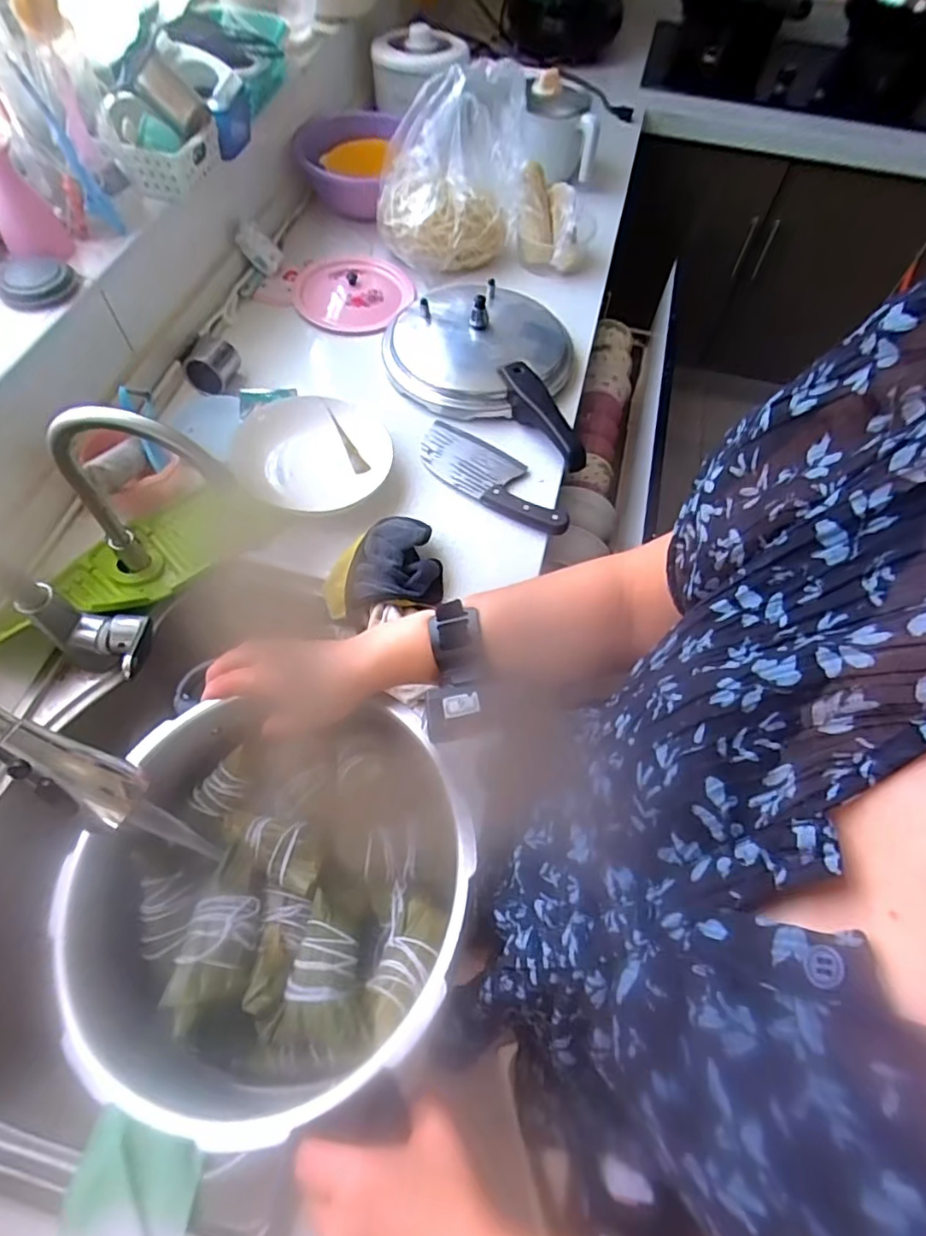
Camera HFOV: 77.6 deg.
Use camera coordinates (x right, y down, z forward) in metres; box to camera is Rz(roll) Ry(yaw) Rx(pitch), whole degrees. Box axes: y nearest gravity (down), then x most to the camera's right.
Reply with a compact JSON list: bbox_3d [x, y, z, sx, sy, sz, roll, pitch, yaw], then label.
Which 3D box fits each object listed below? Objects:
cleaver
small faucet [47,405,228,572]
[{"bbox_3d":[0.040,-0.189,0.763,0.239,0.023,0.095,37,66,16],"label":"cleaver"},{"bbox_3d":[-0.299,-0.110,0.562,0.163,0.234,0.023,10,62,3],"label":"small faucet"}]

